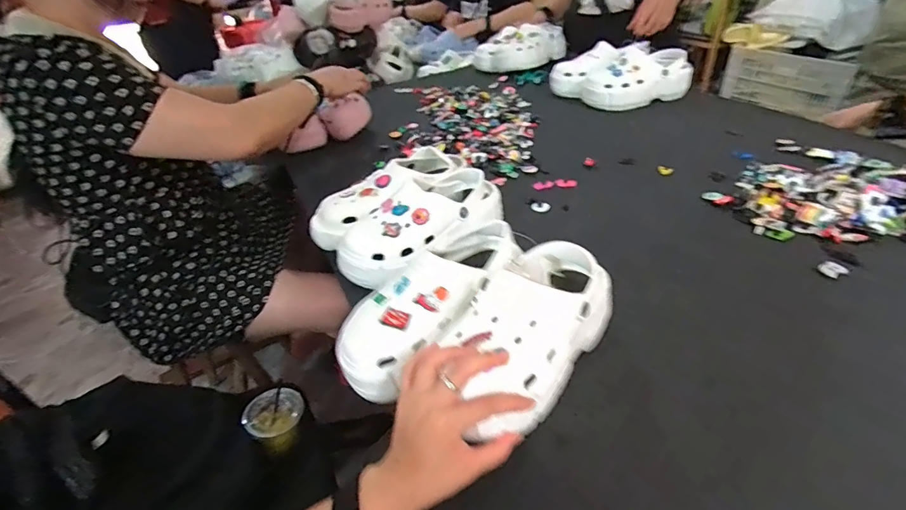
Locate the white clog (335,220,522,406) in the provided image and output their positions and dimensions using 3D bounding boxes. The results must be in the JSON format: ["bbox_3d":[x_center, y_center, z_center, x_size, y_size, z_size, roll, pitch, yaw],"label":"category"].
[{"bbox_3d":[-0.022,0.049,0.503,0.110,0.090,0.240,26,47,35],"label":"white clog"}]

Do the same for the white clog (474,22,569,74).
[{"bbox_3d":[0.205,-0.629,1.354,0.282,0.102,0.142,0,38,8],"label":"white clog"}]

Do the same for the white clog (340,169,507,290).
[{"bbox_3d":[-0.045,-0.040,0.639,0.243,0.093,0.103,-29,43,-27],"label":"white clog"}]

